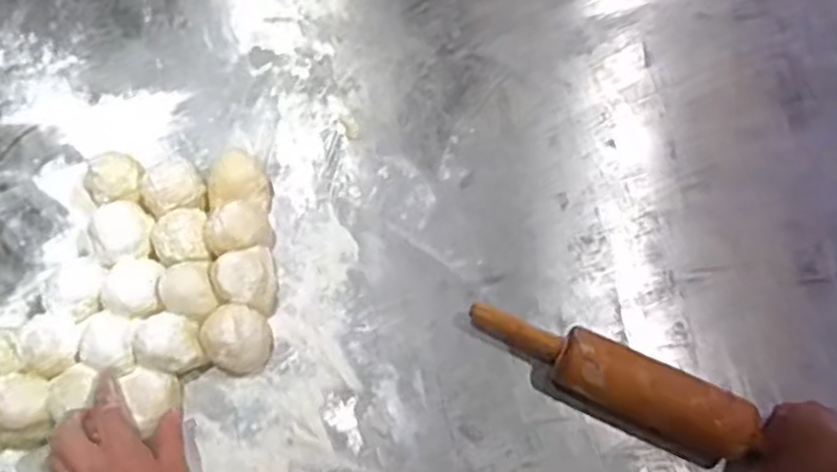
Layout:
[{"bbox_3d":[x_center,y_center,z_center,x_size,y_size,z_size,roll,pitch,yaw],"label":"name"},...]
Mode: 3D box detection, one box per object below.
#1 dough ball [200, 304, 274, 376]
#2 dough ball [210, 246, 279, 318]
[{"bbox_3d":[-0.157,0.090,0.655,0.052,0.061,0.054,1,71,-2],"label":"dough ball"},{"bbox_3d":[-0.156,0.041,0.672,0.049,0.059,0.062,-8,71,-5],"label":"dough ball"}]

